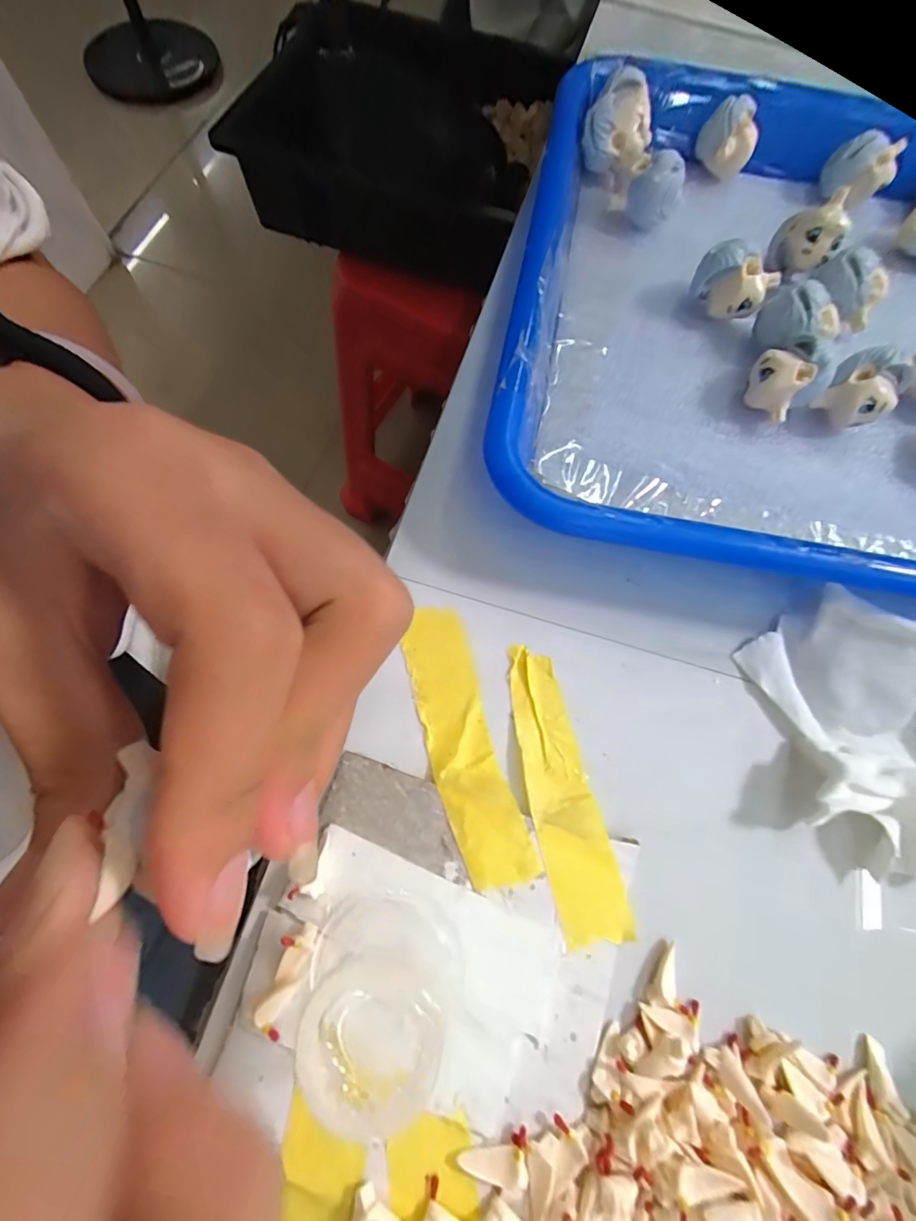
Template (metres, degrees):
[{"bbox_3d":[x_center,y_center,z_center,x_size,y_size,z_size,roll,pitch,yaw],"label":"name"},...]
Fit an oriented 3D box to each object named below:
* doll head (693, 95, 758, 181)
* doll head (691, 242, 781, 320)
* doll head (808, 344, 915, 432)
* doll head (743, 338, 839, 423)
[{"bbox_3d":[0.123,-0.216,0.212,0.024,0.023,0.023,29,72,7],"label":"doll head"},{"bbox_3d":[0.107,-0.128,0.180,0.028,0.026,0.018,32,73,8],"label":"doll head"},{"bbox_3d":[0.149,-0.081,0.171,0.022,0.026,0.023,42,74,11],"label":"doll head"},{"bbox_3d":[0.119,-0.085,0.169,0.019,0.026,0.021,-25,75,-11],"label":"doll head"}]

